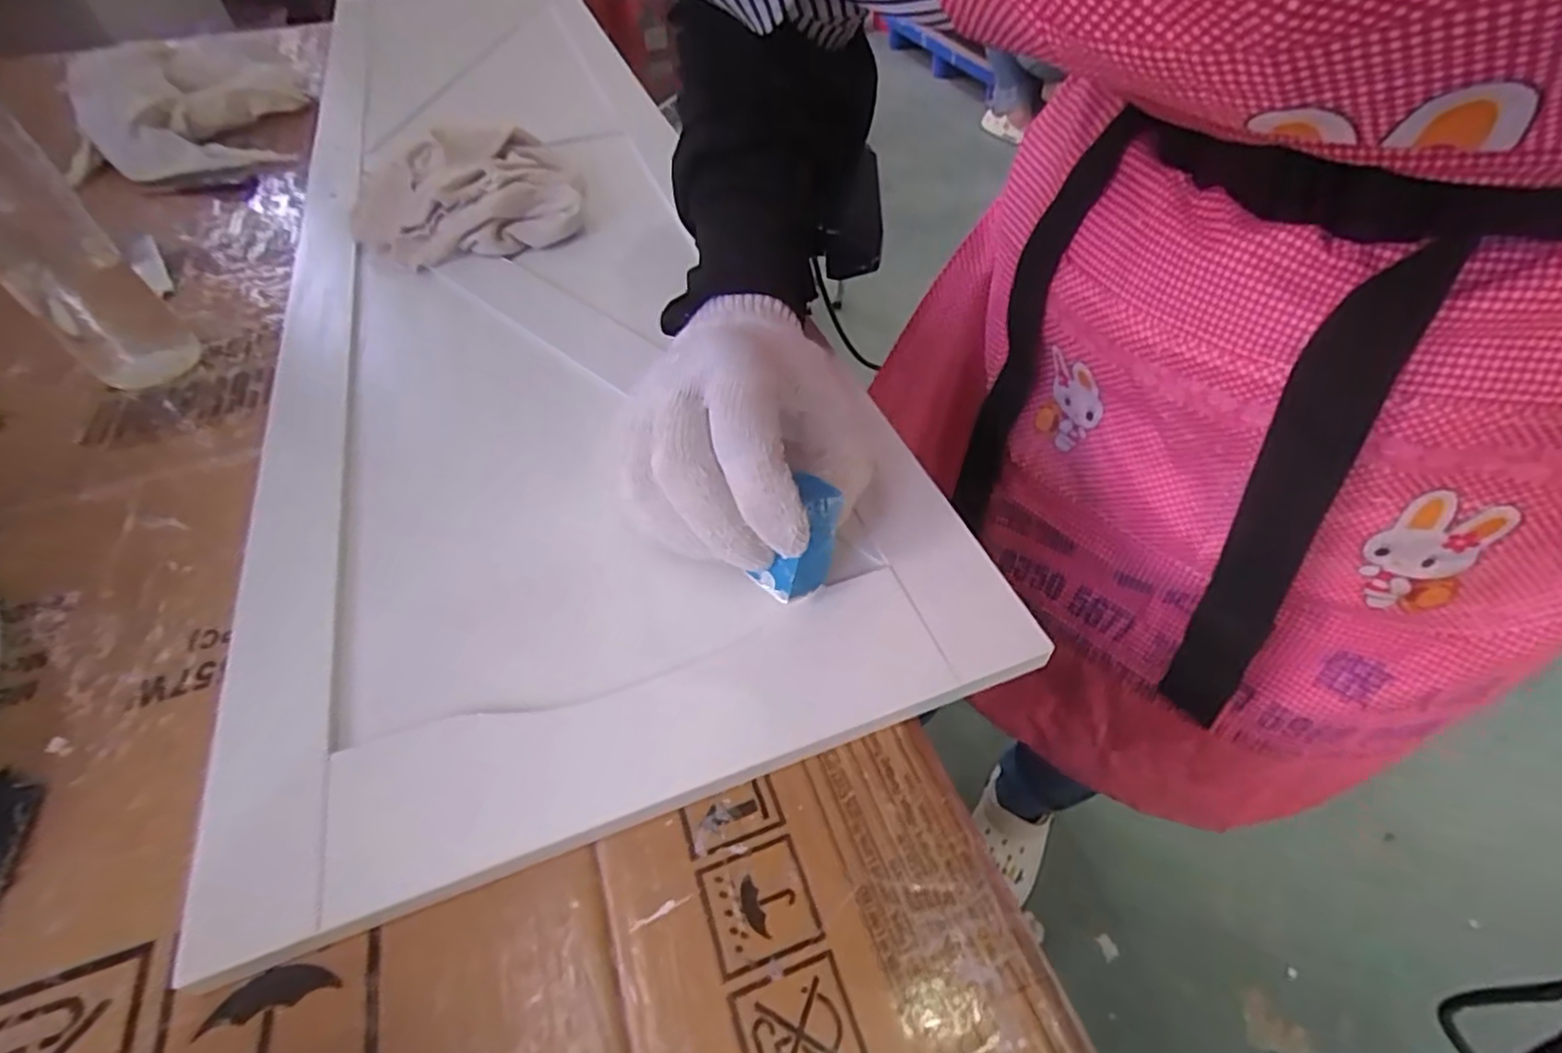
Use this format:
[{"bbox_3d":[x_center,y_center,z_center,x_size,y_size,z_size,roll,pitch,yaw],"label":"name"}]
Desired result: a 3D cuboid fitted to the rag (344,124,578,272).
[{"bbox_3d":[-0.227,-0.237,0.493,0.150,0.050,0.135,-20,52,-14],"label":"rag"}]

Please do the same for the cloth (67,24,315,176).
[{"bbox_3d":[-0.549,-0.402,0.644,0.193,0.068,0.250,-26,54,-18],"label":"cloth"}]

